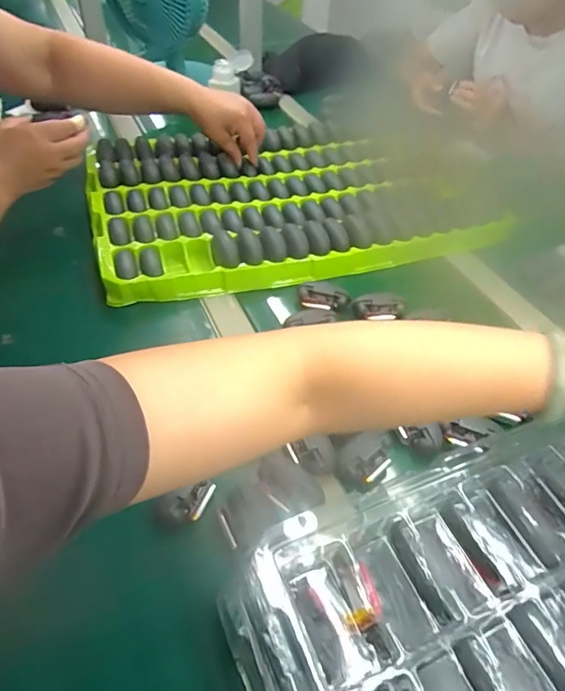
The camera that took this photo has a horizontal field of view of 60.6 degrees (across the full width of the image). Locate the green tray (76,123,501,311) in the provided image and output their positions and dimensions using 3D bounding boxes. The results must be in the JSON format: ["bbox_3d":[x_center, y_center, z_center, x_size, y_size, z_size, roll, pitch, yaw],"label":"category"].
[{"bbox_3d":[0.012,-0.240,0.746,0.582,0.045,0.380,-11,49,-14],"label":"green tray"}]

